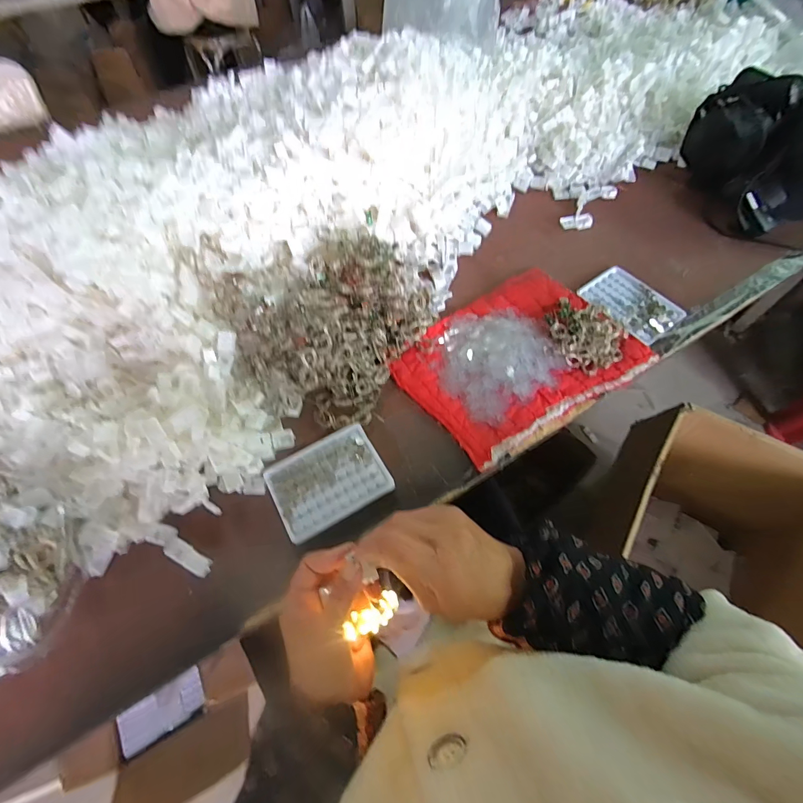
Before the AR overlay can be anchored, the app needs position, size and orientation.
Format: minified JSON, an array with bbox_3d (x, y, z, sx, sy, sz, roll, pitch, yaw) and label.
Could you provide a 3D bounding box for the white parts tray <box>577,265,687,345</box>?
[{"bbox_3d":[0.347,-0.150,0.598,0.096,0.011,0.133,-34,66,-16],"label":"white parts tray"}]

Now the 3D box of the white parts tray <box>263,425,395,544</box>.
[{"bbox_3d":[-0.087,0.092,0.470,0.128,0.014,0.100,-29,64,-13],"label":"white parts tray"}]

